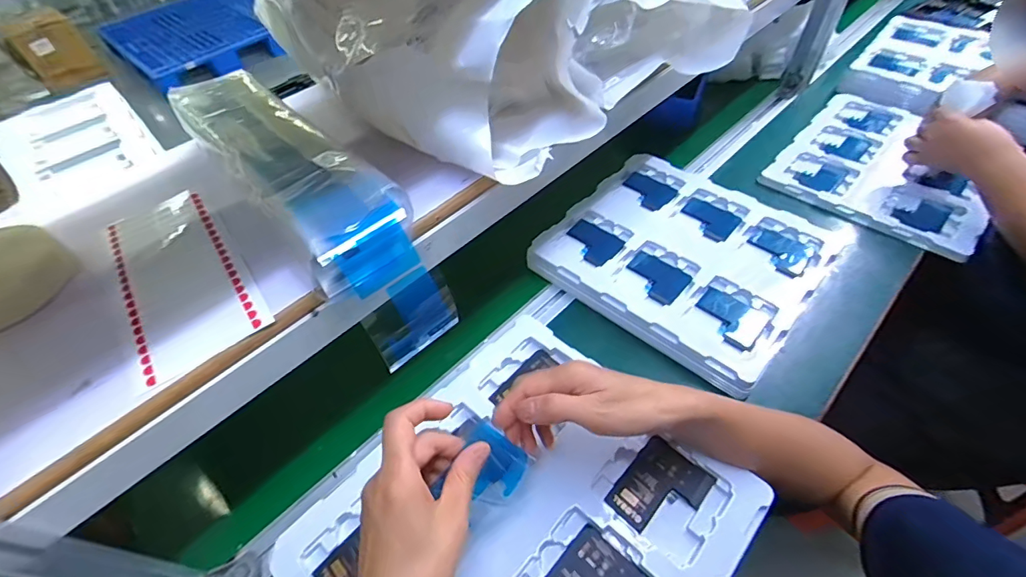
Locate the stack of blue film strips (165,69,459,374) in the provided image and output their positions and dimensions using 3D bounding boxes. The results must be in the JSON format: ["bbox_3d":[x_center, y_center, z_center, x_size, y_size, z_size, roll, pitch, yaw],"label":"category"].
[{"bbox_3d":[-0.184,-0.095,0.383,0.085,0.092,0.359,-38,72,-23],"label":"stack of blue film strips"}]

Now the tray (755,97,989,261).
[{"bbox_3d":[0.600,-0.202,0.727,0.276,0.034,0.301,34,61,28],"label":"tray"}]

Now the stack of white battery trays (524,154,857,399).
[{"bbox_3d":[0.230,-0.052,0.624,0.322,0.040,0.286,33,61,28],"label":"stack of white battery trays"}]

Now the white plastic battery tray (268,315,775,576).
[{"bbox_3d":[0.006,0.193,0.371,0.281,0.017,0.308,34,61,28],"label":"white plastic battery tray"}]

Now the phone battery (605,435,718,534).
[{"bbox_3d":[0.126,0.173,0.390,0.061,0.006,0.079,35,62,29],"label":"phone battery"}]

